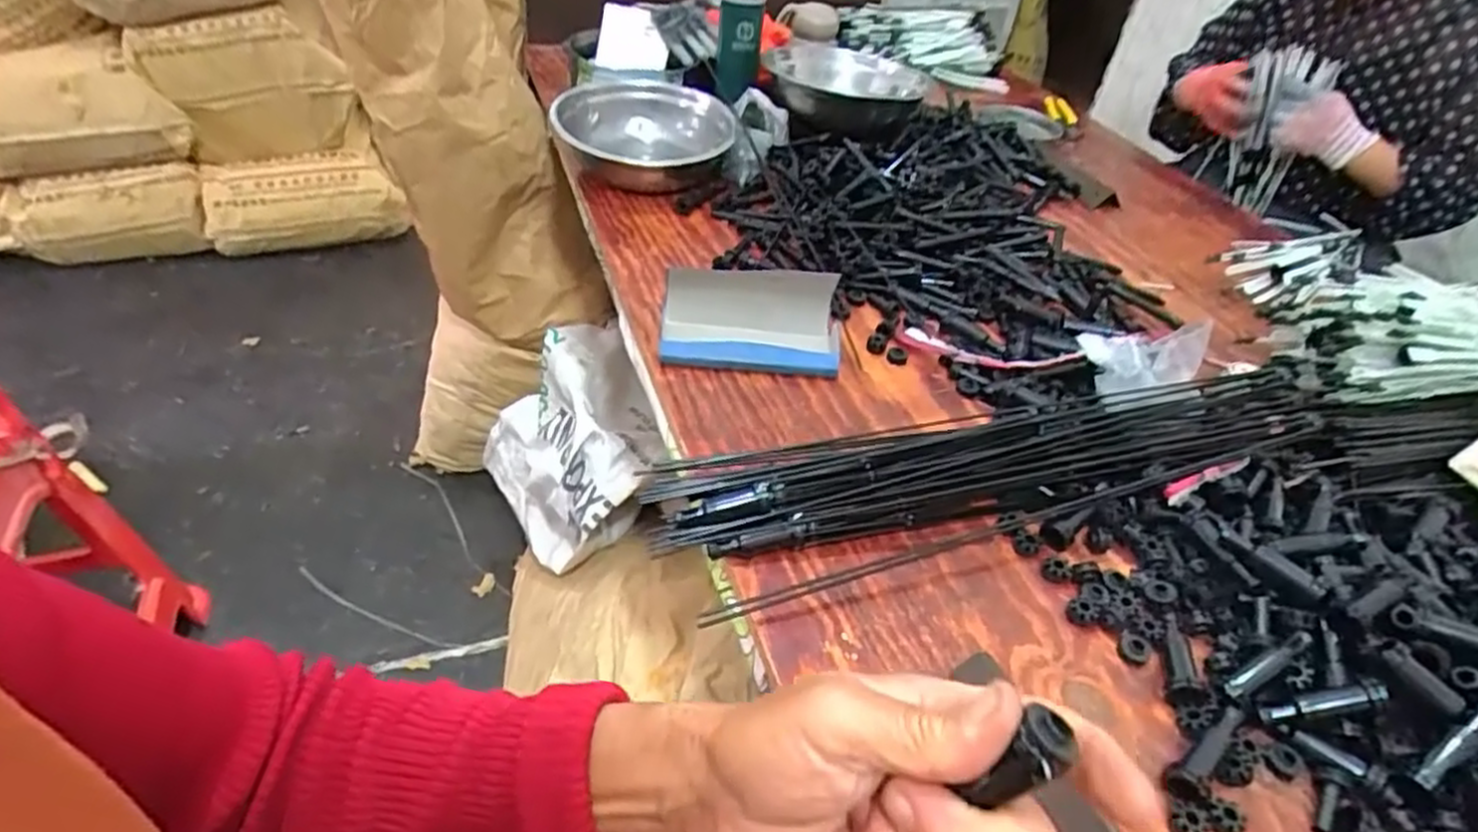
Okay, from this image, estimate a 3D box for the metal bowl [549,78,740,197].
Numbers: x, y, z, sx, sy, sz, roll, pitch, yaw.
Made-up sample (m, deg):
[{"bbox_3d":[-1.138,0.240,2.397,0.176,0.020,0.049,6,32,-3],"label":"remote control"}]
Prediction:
[{"bbox_3d":[-0.117,-0.348,0.962,0.219,0.066,0.241,-11,43,-17],"label":"metal bowl"}]

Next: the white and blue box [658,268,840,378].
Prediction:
[{"bbox_3d":[0.011,-0.084,0.687,0.163,0.057,0.086,3,41,-2],"label":"white and blue box"}]

